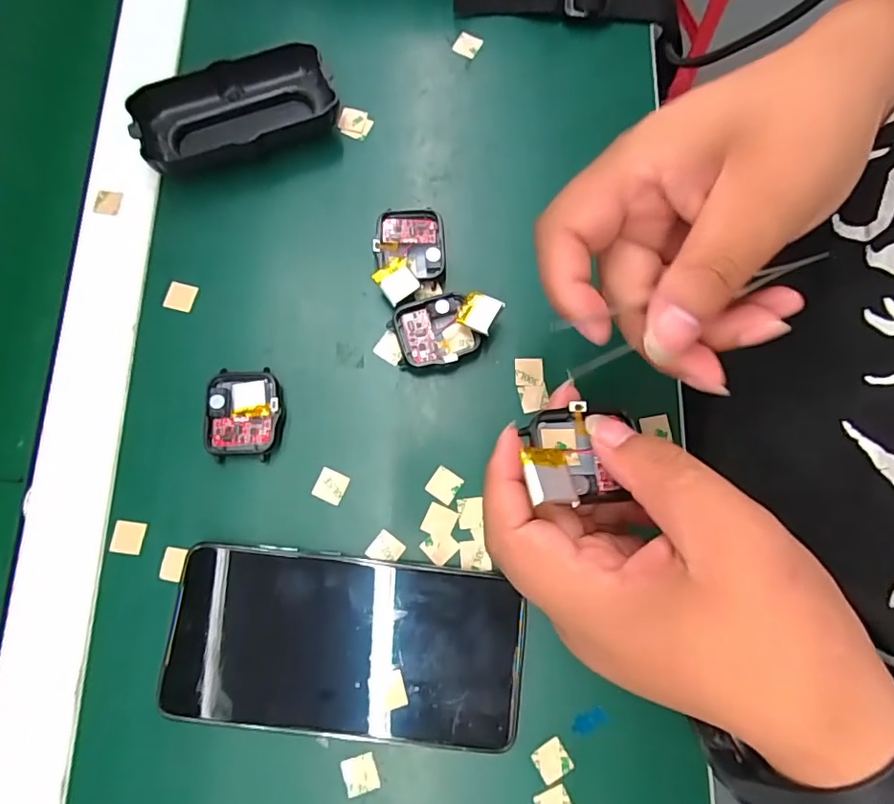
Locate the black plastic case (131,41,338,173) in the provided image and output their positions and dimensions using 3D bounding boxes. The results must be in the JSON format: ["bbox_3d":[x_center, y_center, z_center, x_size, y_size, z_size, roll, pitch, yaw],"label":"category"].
[{"bbox_3d":[-0.120,-0.166,0.309,0.108,0.028,0.051,-23,79,-6],"label":"black plastic case"}]

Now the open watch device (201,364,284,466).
[{"bbox_3d":[-0.105,0.007,0.280,0.038,0.013,0.047,-4,77,-2],"label":"open watch device"}]

